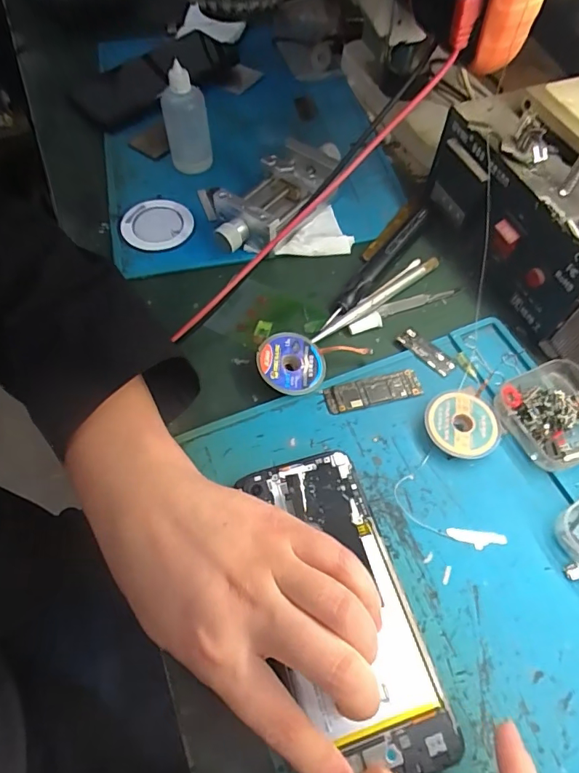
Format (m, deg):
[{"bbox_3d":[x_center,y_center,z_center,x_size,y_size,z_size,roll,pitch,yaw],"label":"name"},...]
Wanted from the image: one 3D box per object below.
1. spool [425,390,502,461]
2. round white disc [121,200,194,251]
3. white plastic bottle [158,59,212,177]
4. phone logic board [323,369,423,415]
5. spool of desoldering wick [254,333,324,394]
[{"bbox_3d":[0.107,0.024,0.299,0.044,0.012,0.042,0,60,0],"label":"spool"},{"bbox_3d":[-0.107,-0.134,0.391,0.053,0.010,0.052,3,60,2],"label":"round white disc"},{"bbox_3d":[-0.086,-0.218,0.398,0.035,0.077,0.029,-12,61,-7],"label":"white plastic bottle"},{"bbox_3d":[0.055,0.003,0.315,0.063,0.004,0.020,-13,61,-7],"label":"phone logic board"},{"bbox_3d":[0.001,-0.015,0.320,0.045,0.011,0.045,6,62,-12],"label":"spool of desoldering wick"}]

